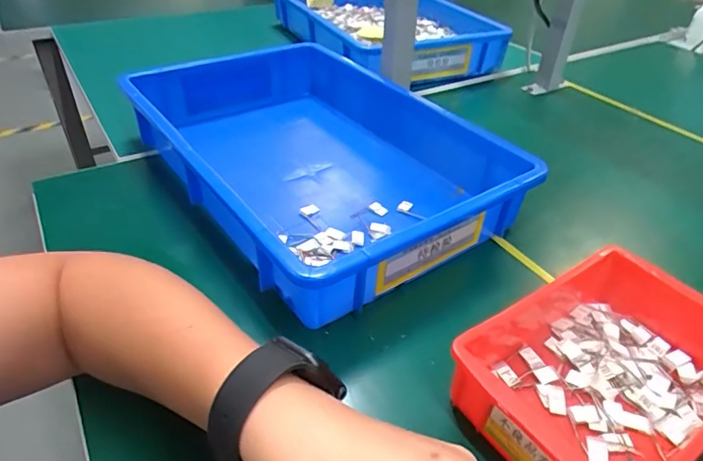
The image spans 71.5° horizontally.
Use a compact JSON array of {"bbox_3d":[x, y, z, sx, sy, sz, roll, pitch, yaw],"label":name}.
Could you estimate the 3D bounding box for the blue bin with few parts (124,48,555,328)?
[{"bbox_3d":[-0.047,-0.085,0.549,0.281,0.119,0.412,-26,46,-29],"label":"blue bin with few parts"}]

